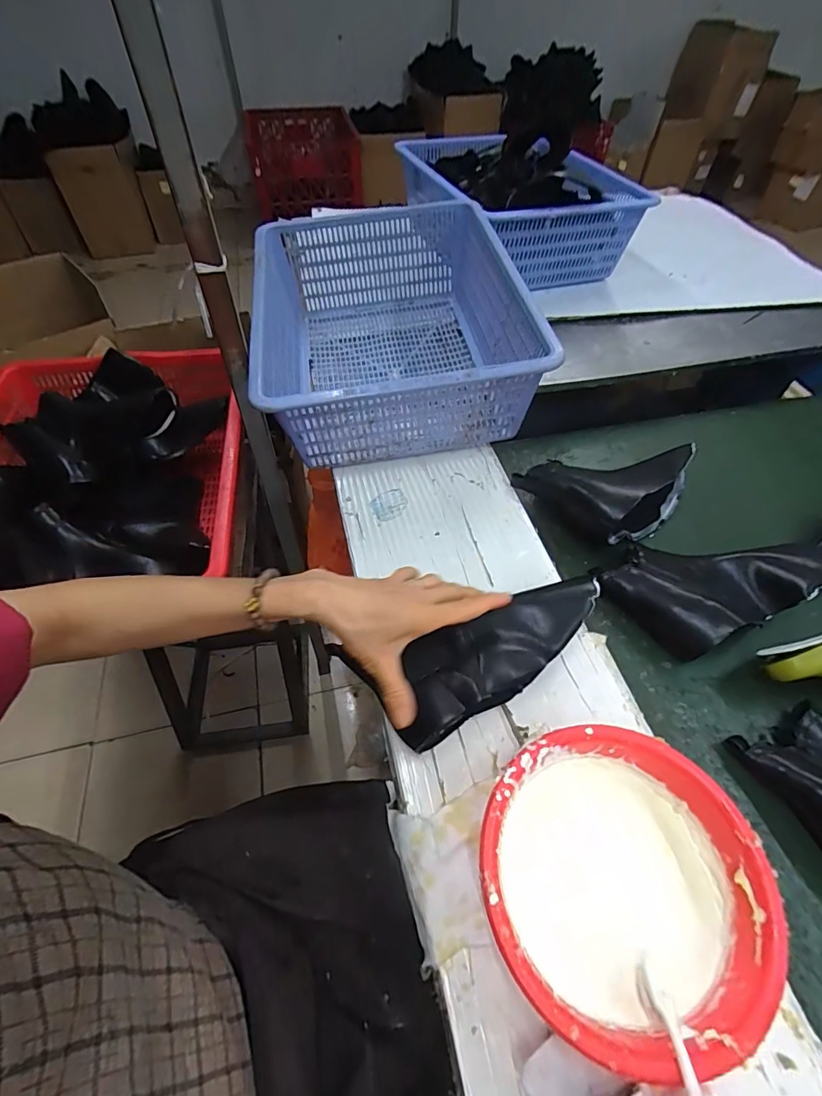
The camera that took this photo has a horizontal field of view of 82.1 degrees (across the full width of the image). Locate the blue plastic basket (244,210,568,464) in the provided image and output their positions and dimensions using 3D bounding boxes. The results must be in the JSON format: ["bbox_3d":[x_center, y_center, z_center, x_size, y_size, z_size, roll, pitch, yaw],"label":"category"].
[{"bbox_3d":[-0.019,-0.333,0.732,0.408,0.169,0.484,-8,53,-6],"label":"blue plastic basket"}]

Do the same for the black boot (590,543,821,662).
[{"bbox_3d":[0.363,0.036,0.567,0.256,0.055,0.140,-20,55,-14],"label":"black boot"}]

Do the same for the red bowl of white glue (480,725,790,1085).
[{"bbox_3d":[0.146,0.242,0.348,0.187,0.072,0.185,0,53,0],"label":"red bowl of white glue"}]

